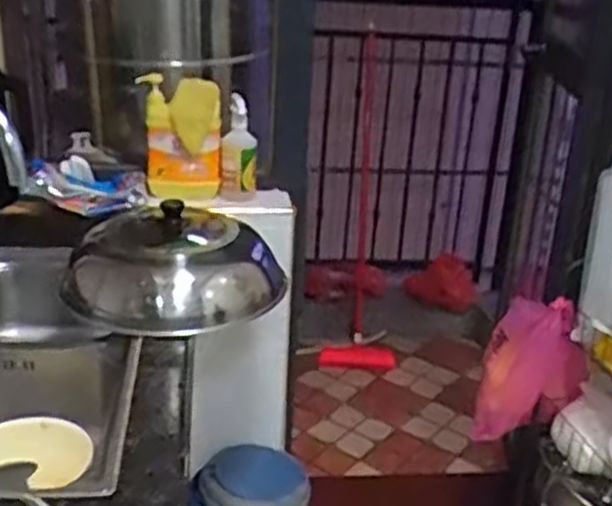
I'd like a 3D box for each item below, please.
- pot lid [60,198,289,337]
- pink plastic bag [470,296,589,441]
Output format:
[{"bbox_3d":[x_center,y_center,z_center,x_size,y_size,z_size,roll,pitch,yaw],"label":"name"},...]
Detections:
[{"bbox_3d":[-0.239,0.015,1.368,0.293,0.150,0.307,16,26,31],"label":"pot lid"},{"bbox_3d":[0.471,0.250,1.638,0.196,0.353,0.106,7,22,12],"label":"pink plastic bag"}]

